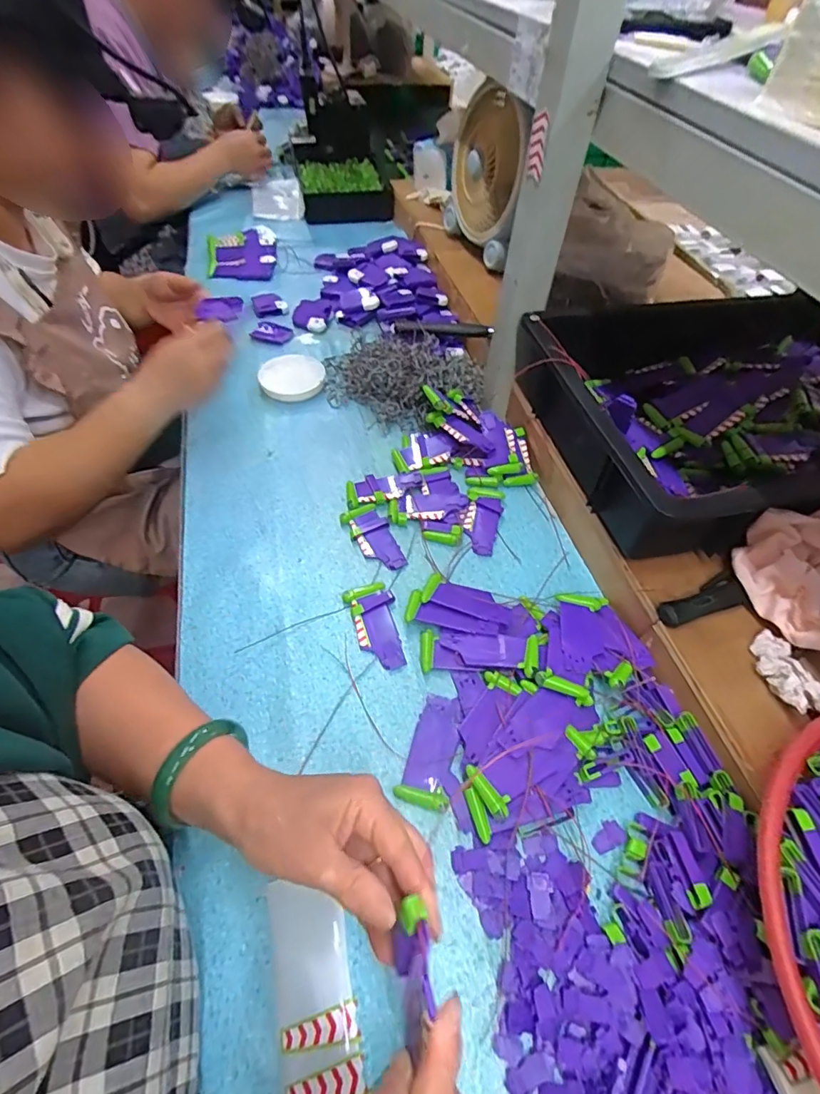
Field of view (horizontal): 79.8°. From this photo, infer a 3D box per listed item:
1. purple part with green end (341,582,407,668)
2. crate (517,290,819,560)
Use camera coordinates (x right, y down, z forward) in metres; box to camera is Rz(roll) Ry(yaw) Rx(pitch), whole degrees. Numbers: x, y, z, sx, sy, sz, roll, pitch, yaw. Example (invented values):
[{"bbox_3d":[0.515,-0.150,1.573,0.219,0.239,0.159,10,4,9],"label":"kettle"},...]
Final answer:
[{"bbox_3d":[-0.032,0.075,0.478,0.045,0.011,0.089,-17,56,-13],"label":"purple part with green end"},{"bbox_3d":[0.358,-0.141,0.520,0.415,0.094,0.297,-5,54,-7],"label":"crate"}]

